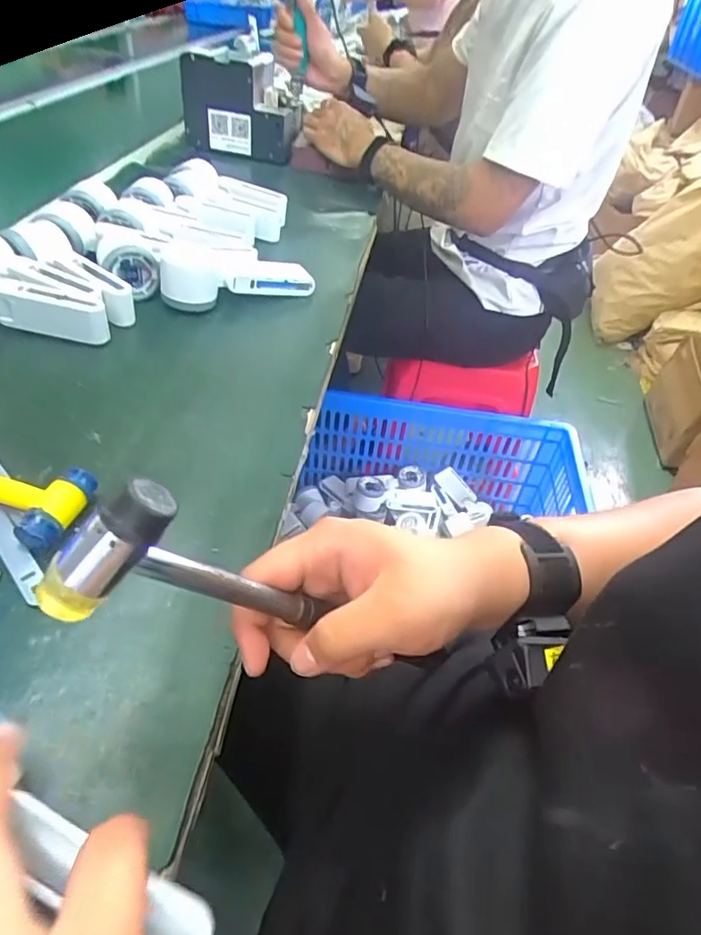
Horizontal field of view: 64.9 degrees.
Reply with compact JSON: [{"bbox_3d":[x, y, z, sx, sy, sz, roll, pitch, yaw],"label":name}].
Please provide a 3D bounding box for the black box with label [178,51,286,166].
[{"bbox_3d":[-0.197,-0.596,0.920,0.171,0.146,0.031,10,57,3],"label":"black box with label"}]

